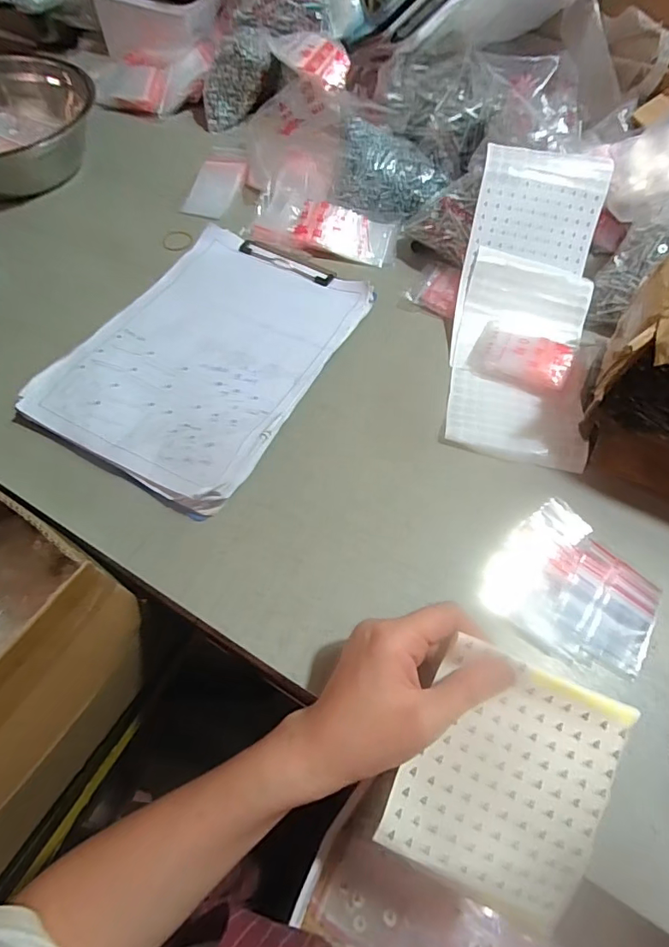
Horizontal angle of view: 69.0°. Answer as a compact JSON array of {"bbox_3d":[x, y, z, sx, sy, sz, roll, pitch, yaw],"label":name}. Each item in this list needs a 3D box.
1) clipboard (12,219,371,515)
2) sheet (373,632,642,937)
[{"bbox_3d":[-0.122,-0.124,0.462,0.217,0.019,0.293,26,64,13],"label":"clipboard"},{"bbox_3d":[0.105,0.185,0.296,0.121,0.017,0.135,24,84,4],"label":"sheet"}]

